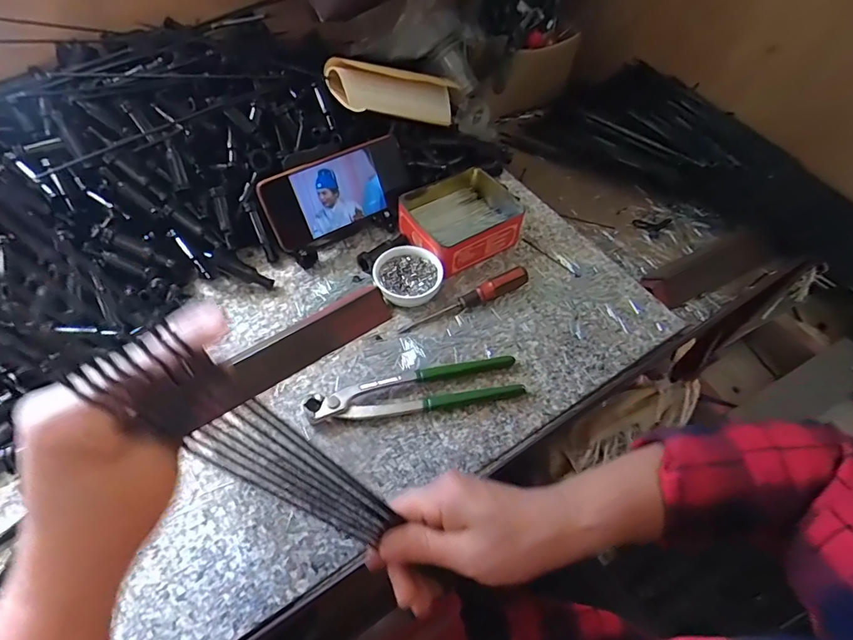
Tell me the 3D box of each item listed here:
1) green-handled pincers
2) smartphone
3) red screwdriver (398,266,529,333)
[{"bbox_3d":[-0.009,0.062,0.412,0.195,0.018,0.046,-8,55,-10],"label":"green-handled pincers"},{"bbox_3d":[-0.096,-0.141,0.502,0.168,0.087,0.018,-29,32,-20],"label":"smartphone"},{"bbox_3d":[0.043,-0.021,0.469,0.149,0.026,0.018,-22,58,-19],"label":"red screwdriver"}]

